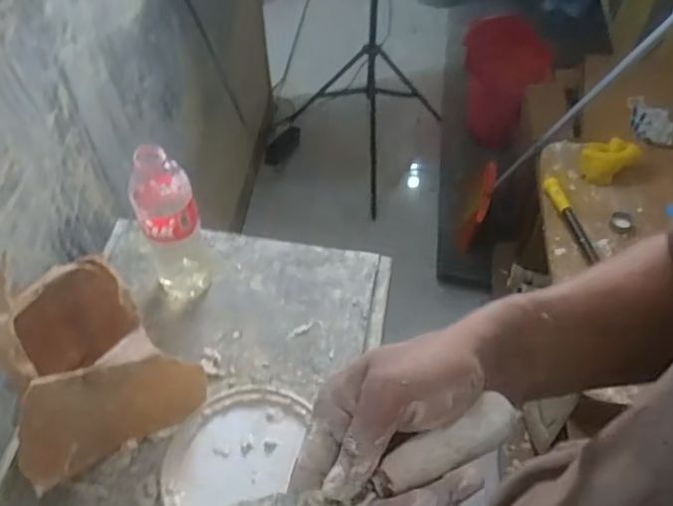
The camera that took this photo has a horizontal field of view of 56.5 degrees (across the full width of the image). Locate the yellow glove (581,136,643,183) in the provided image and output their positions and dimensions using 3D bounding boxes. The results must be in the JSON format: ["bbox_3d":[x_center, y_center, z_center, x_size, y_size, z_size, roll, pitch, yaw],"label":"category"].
[{"bbox_3d":[0.542,-0.195,1.248,0.158,0.031,0.076,-35,59,-24],"label":"yellow glove"}]

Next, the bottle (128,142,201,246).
[{"bbox_3d":[-0.188,-0.068,0.670,0.064,0.125,0.061,-17,53,-13],"label":"bottle"}]

